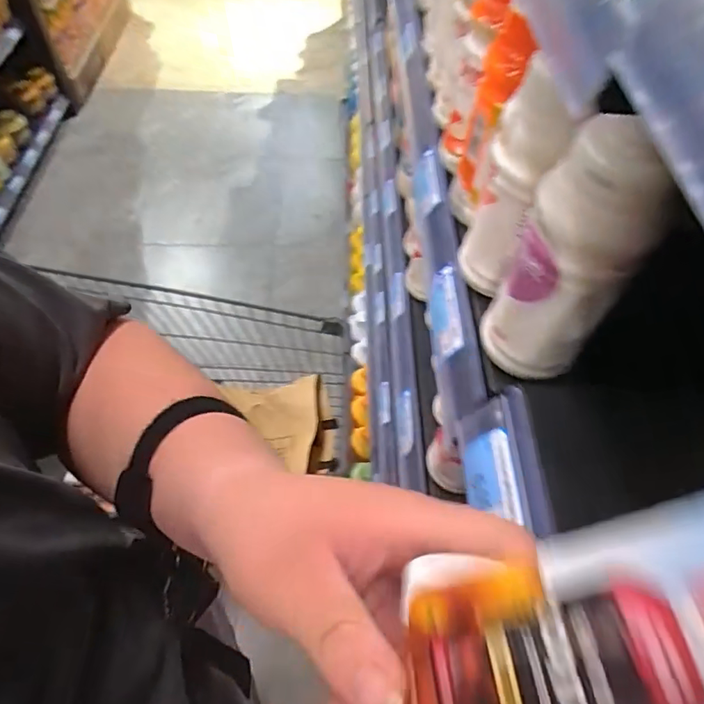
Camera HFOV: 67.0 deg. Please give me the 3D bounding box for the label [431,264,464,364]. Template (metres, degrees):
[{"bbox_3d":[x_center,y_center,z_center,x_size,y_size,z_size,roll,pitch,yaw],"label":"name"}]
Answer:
[{"bbox_3d":[0.075,-0.030,0.435,0.010,0.039,0.081,14,55,-18],"label":"label"}]

